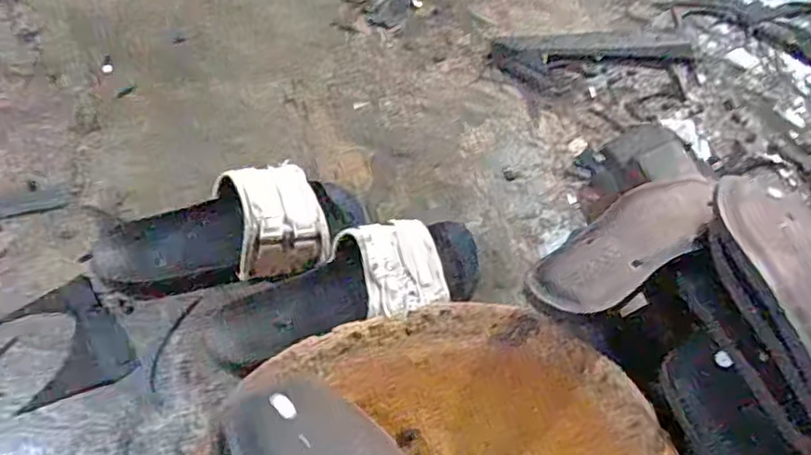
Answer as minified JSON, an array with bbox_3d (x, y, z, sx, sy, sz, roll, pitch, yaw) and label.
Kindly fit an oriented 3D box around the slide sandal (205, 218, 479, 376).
[{"bbox_3d":[-0.053,0.057,0.580,0.263,0.088,0.107,-19,62,-10],"label":"slide sandal"}]

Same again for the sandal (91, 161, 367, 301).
[{"bbox_3d":[-0.185,0.001,0.638,0.254,0.060,0.115,-13,60,7],"label":"sandal"}]

